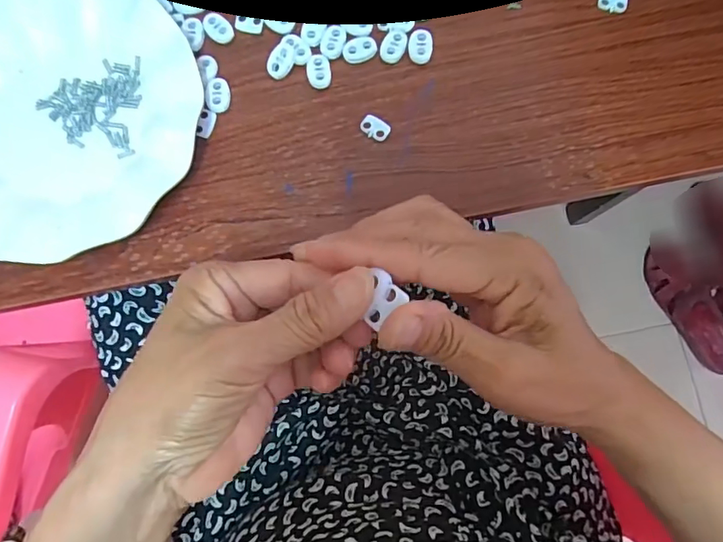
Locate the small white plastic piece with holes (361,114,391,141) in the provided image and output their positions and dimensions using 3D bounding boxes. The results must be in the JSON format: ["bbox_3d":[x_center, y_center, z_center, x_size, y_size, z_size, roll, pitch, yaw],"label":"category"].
[{"bbox_3d":[0.009,-0.093,0.329,0.020,0.004,0.014,27,81,4],"label":"small white plastic piece with holes"}]

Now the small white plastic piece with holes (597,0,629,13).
[{"bbox_3d":[0.169,-0.181,0.338,0.020,0.004,0.015,8,81,1],"label":"small white plastic piece with holes"}]

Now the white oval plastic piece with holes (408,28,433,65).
[{"bbox_3d":[0.039,-0.148,0.334,0.015,0.005,0.023,9,81,1],"label":"white oval plastic piece with holes"}]

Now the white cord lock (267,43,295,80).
[{"bbox_3d":[-0.052,-0.137,0.333,0.015,0.008,0.023,38,82,5],"label":"white cord lock"}]

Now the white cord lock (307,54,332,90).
[{"bbox_3d":[-0.028,-0.131,0.333,0.015,0.004,0.023,-11,81,-2],"label":"white cord lock"}]

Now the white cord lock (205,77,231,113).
[{"bbox_3d":[-0.093,-0.115,0.332,0.015,0.006,0.024,-4,81,-1],"label":"white cord lock"}]

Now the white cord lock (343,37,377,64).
[{"bbox_3d":[-0.001,-0.146,0.334,0.022,0.004,0.016,-15,81,-3],"label":"white cord lock"}]

